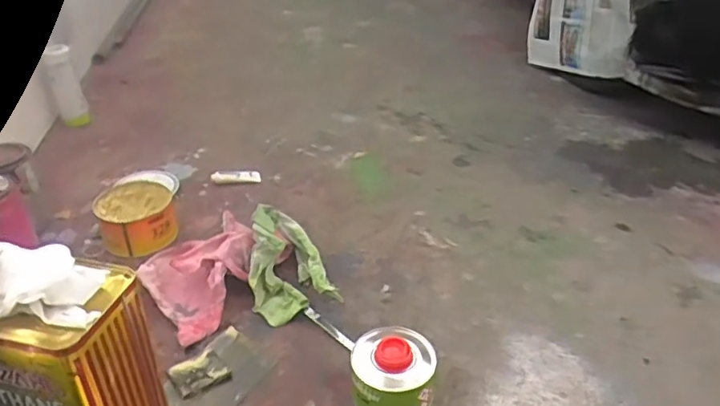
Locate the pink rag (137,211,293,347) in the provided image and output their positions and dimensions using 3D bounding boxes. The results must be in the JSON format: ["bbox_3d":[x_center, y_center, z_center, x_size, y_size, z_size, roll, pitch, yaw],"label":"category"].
[{"bbox_3d":[-0.246,0.090,0.922,0.201,0.060,0.258,17,36,26],"label":"pink rag"}]

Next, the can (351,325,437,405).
[{"bbox_3d":[0.040,0.205,0.714,0.098,0.078,0.096,0,32,0],"label":"can"}]

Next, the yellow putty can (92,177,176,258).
[{"bbox_3d":[-0.387,0.033,1.030,0.130,0.083,0.136,-11,33,-16],"label":"yellow putty can"}]

